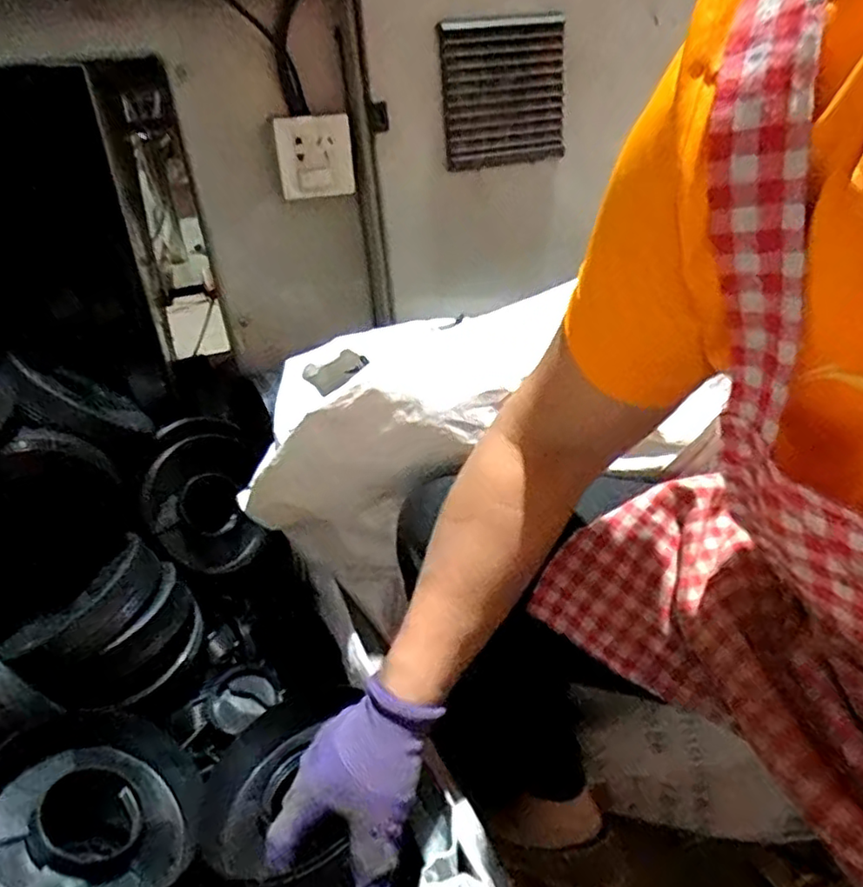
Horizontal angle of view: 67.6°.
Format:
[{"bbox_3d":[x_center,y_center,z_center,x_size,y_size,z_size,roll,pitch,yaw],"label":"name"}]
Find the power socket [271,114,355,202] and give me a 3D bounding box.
[{"bbox_3d":[-0.137,-0.335,0.752,0.090,0.085,0.018,-21,32,-25],"label":"power socket"}]

